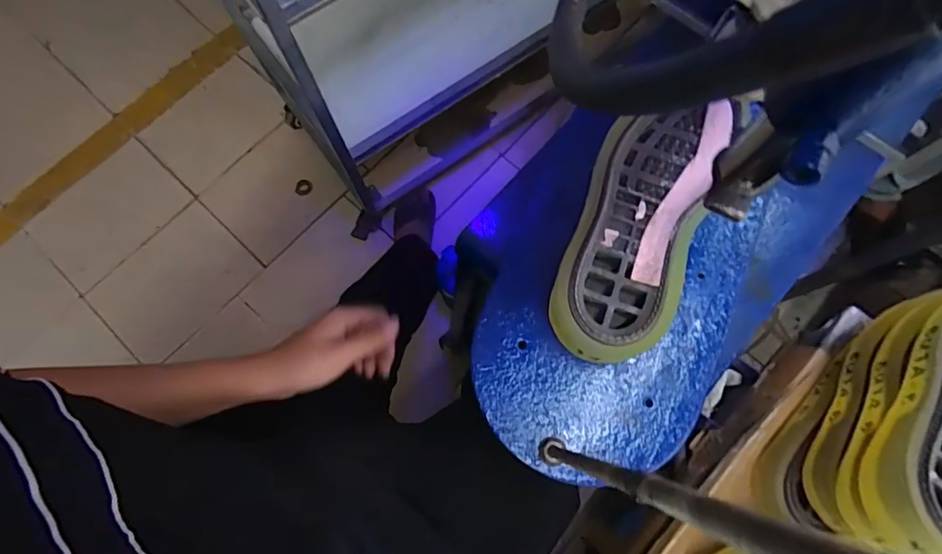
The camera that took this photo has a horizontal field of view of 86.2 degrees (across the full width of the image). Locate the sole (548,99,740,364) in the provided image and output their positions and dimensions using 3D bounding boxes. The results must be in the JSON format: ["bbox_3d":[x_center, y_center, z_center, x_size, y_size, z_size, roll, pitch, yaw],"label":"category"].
[{"bbox_3d":[0.145,-0.055,0.432,0.104,0.038,0.265,26,76,8],"label":"sole"}]

